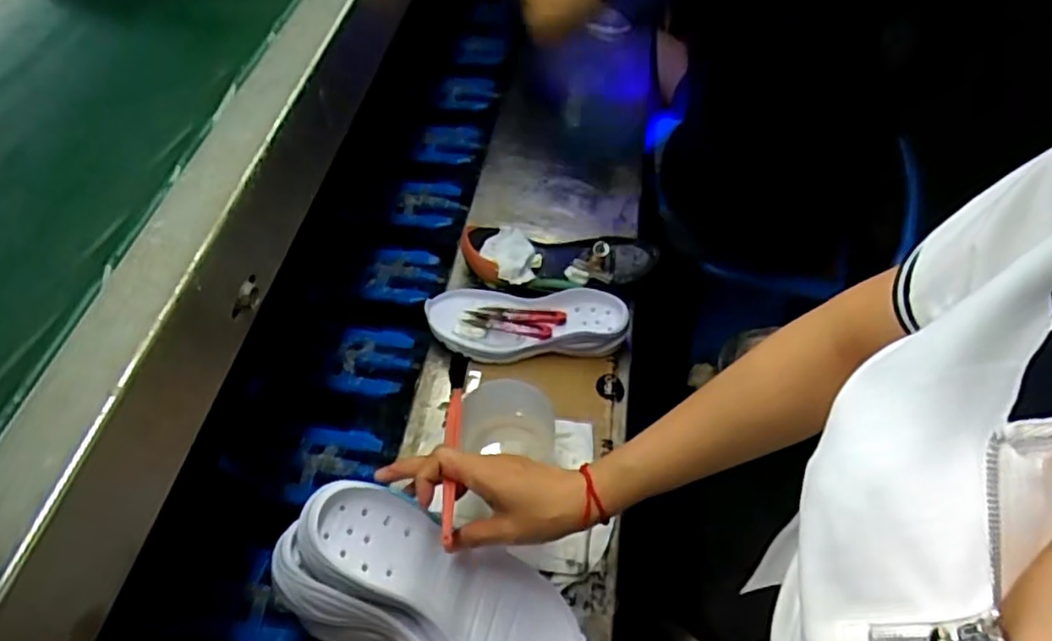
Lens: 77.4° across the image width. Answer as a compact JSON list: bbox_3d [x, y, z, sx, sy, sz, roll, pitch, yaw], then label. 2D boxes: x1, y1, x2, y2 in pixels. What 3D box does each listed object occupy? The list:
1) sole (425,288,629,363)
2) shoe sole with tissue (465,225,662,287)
[{"bbox_3d":[0.002,0.000,0.763,0.222,0.030,0.089,-1,55,0],"label":"sole"},{"bbox_3d":[0.043,-0.081,0.823,0.240,0.043,0.101,-3,55,-1],"label":"shoe sole with tissue"}]

